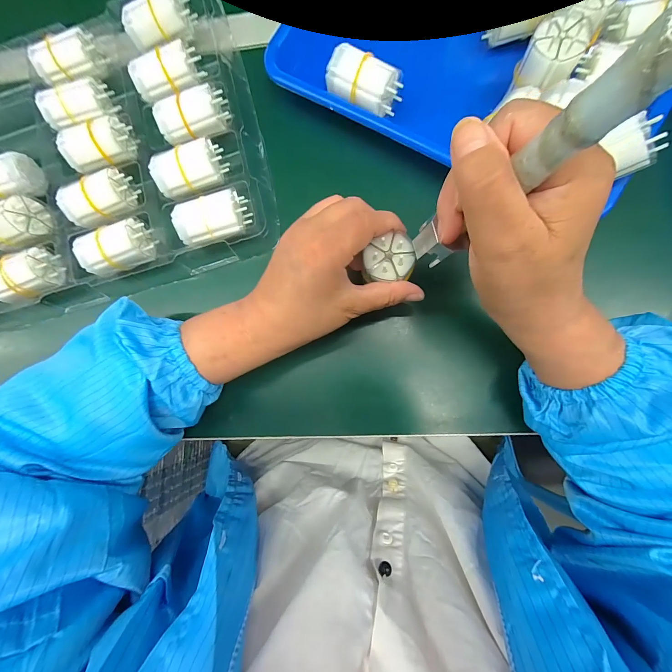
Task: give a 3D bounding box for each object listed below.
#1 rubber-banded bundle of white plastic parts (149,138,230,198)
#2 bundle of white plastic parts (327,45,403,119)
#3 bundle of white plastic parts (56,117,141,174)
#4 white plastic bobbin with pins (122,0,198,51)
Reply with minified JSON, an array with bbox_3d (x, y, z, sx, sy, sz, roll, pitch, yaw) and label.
[{"bbox_3d":[-0.137,-0.158,0.278,0.063,0.021,0.040,-17,82,4],"label":"rubber-banded bundle of white plastic parts"},{"bbox_3d":[0.023,-0.220,0.260,0.064,0.027,0.035,23,86,8],"label":"bundle of white plastic parts"},{"bbox_3d":[-0.229,-0.184,0.290,0.058,0.030,0.040,-6,83,5],"label":"bundle of white plastic parts"},{"bbox_3d":[-0.171,-0.306,0.287,0.065,0.024,0.034,-22,82,3],"label":"white plastic bobbin with pins"}]

